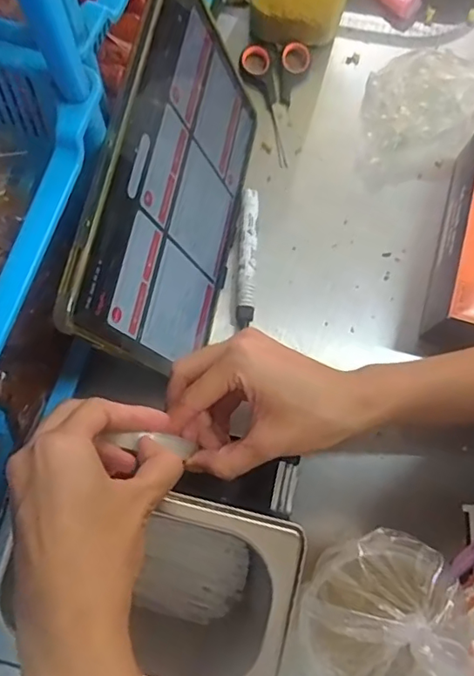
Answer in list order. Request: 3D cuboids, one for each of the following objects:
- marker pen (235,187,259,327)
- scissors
[{"bbox_3d":[0.009,-0.068,0.453,0.014,0.012,0.118,3,77,0],"label":"marker pen"},{"bbox_3d":[0.029,-0.217,0.494,0.061,0.010,0.119,9,77,1],"label":"scissors"}]

